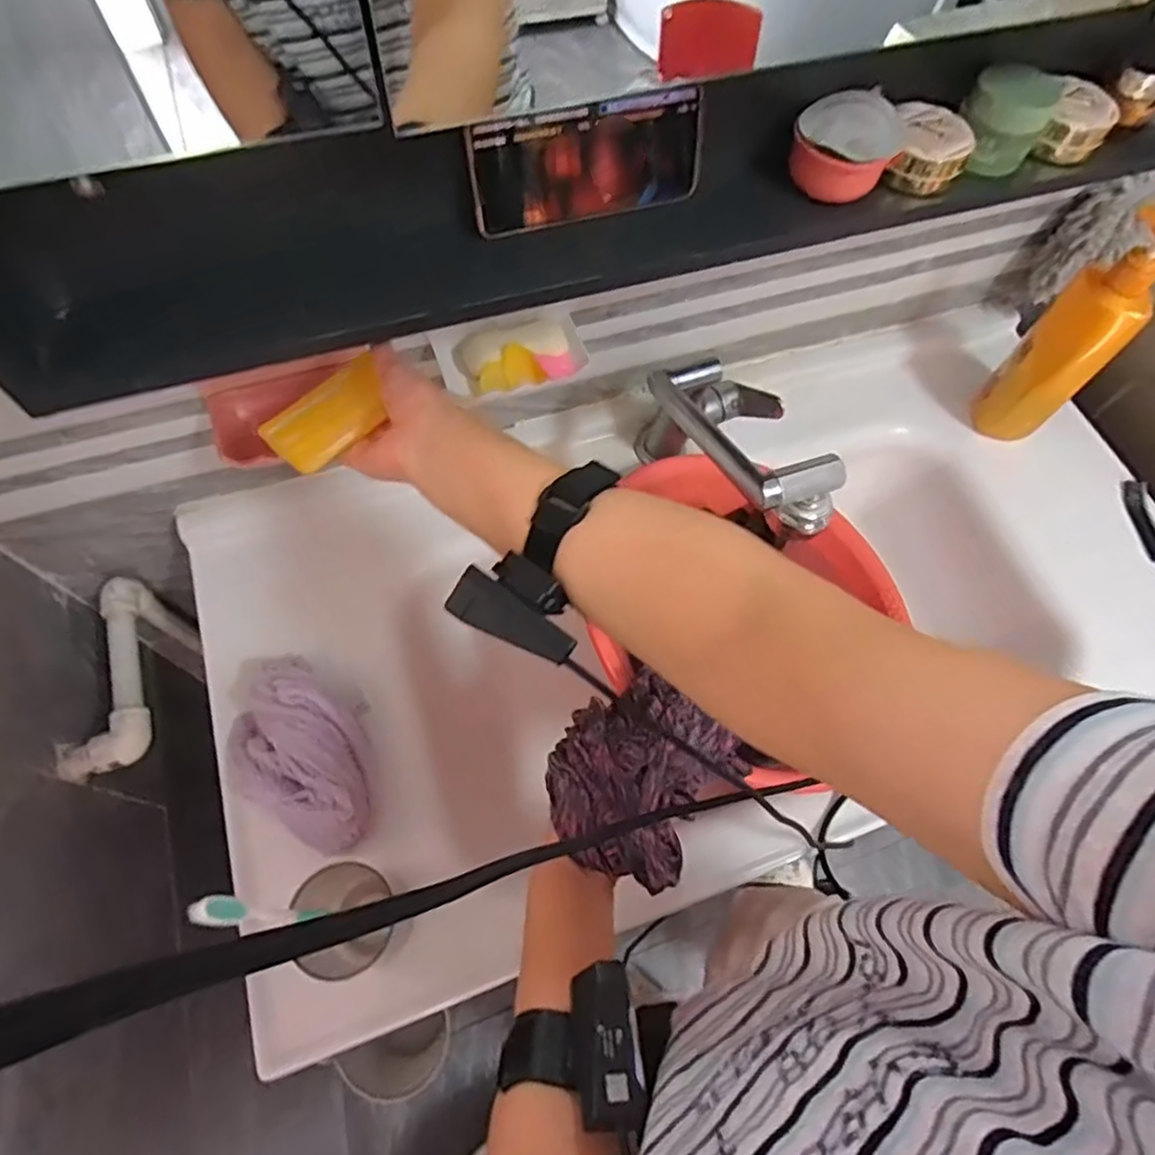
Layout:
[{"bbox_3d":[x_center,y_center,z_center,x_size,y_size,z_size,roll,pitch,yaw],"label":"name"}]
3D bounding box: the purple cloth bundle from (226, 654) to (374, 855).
[{"bbox_3d":[-0.243,0.150,0.590,0.190,0.072,0.103,42,69,16],"label":"purple cloth bundle"}]

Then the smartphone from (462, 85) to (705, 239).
[{"bbox_3d":[0.008,-0.289,0.477,0.167,0.073,0.015,-18,51,-10],"label":"smartphone"}]

